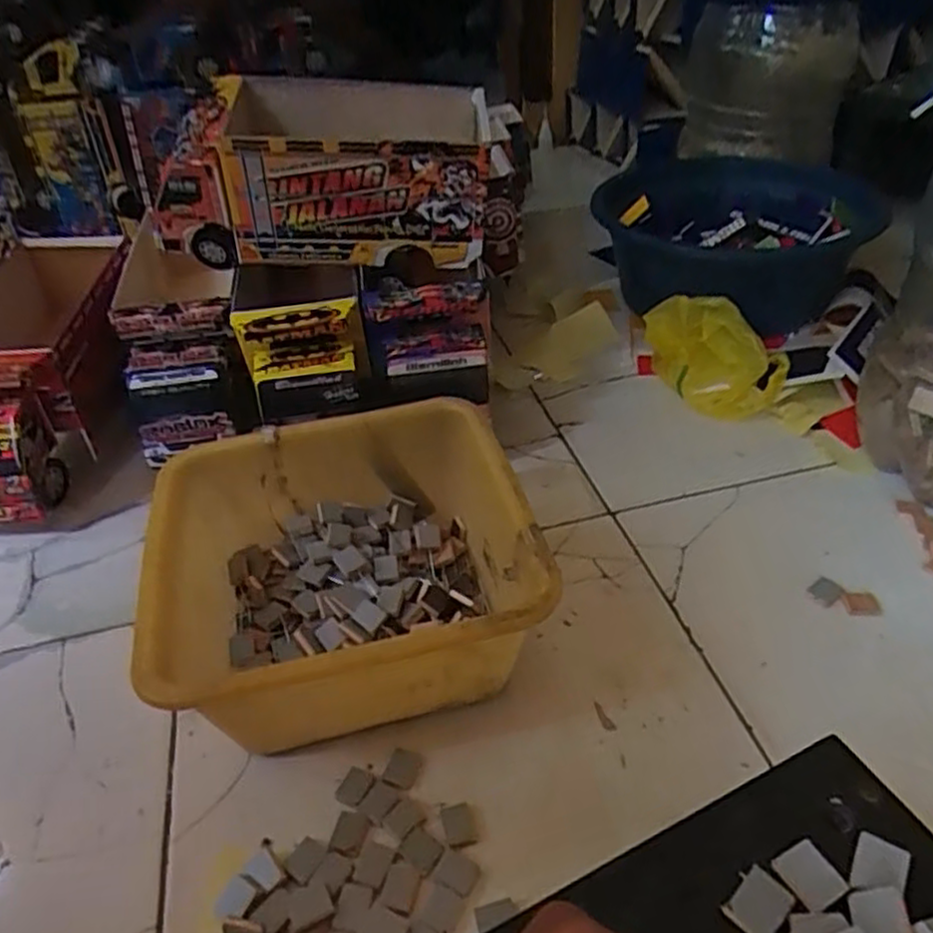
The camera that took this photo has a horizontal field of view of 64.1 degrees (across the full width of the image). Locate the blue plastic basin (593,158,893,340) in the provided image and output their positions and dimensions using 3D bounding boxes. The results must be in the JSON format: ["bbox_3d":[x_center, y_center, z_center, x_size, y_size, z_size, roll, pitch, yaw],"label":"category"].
[{"bbox_3d":[0.357,-0.294,0.979,0.294,0.134,0.294,-10,37,-9],"label":"blue plastic basin"}]

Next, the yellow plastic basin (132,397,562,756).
[{"bbox_3d":[-0.089,0.083,0.578,0.270,0.126,0.265,-10,39,-7],"label":"yellow plastic basin"}]

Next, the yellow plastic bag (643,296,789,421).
[{"bbox_3d":[0.268,-0.122,0.822,0.158,0.095,0.077,28,49,33],"label":"yellow plastic bag"}]

